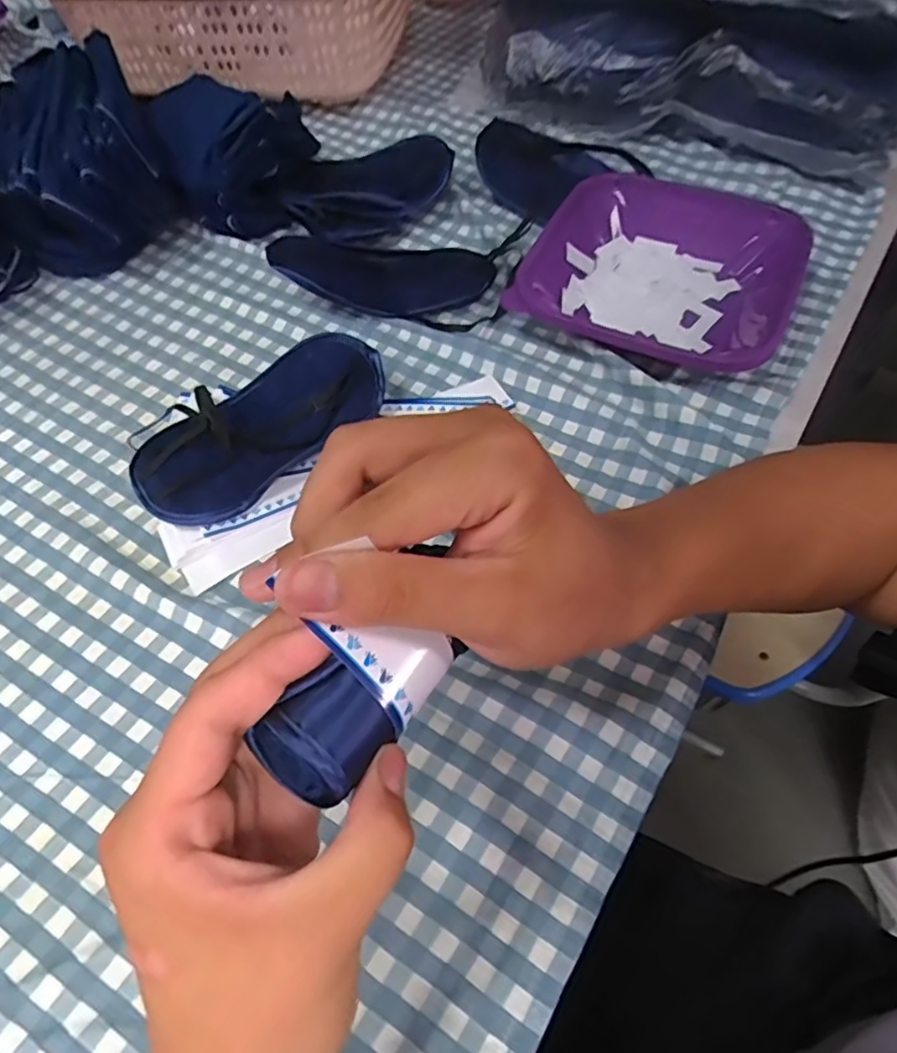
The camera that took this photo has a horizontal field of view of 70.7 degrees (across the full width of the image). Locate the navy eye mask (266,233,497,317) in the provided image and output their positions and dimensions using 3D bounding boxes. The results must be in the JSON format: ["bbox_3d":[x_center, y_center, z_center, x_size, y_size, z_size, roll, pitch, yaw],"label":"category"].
[{"bbox_3d":[-0.048,-0.195,0.472,0.157,0.034,0.071,-2,57,0],"label":"navy eye mask"}]

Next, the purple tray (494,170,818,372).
[{"bbox_3d":[0.152,-0.177,0.456,0.176,0.050,0.168,26,62,17],"label":"purple tray"}]

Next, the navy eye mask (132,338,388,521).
[{"bbox_3d":[-0.121,-0.068,0.411,0.166,0.024,0.084,-39,65,-21],"label":"navy eye mask"}]

